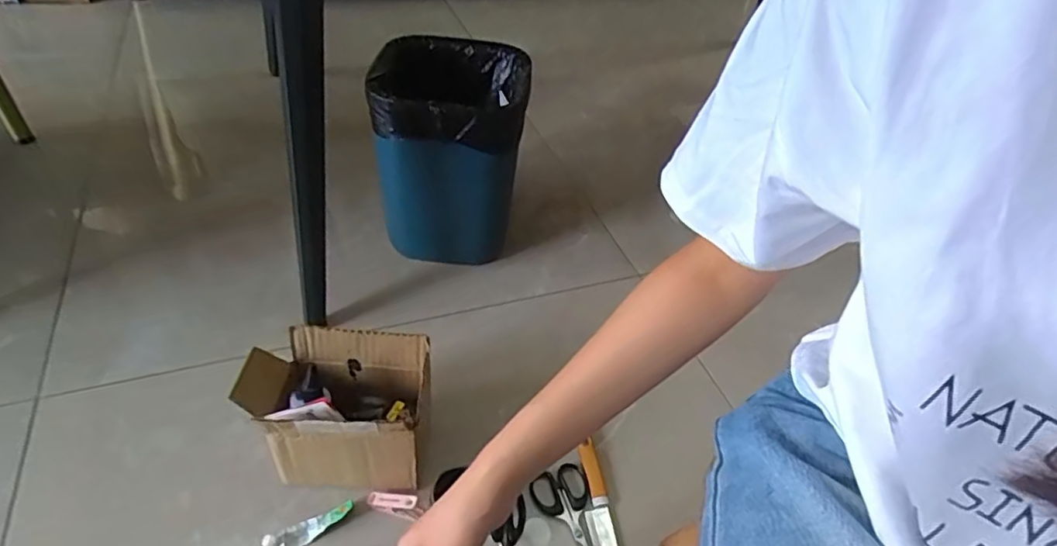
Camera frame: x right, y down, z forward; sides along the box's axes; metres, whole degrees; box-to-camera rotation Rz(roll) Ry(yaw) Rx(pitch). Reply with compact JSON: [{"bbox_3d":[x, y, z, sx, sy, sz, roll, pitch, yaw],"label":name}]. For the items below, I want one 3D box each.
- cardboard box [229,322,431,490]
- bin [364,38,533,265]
[{"bbox_3d":[-0.199,0.150,0.630,0.175,0.146,0.111,3,44,-4],"label":"cardboard box"},{"bbox_3d":[-0.111,-0.162,0.878,0.190,0.284,0.199,5,43,-2],"label":"bin"}]

